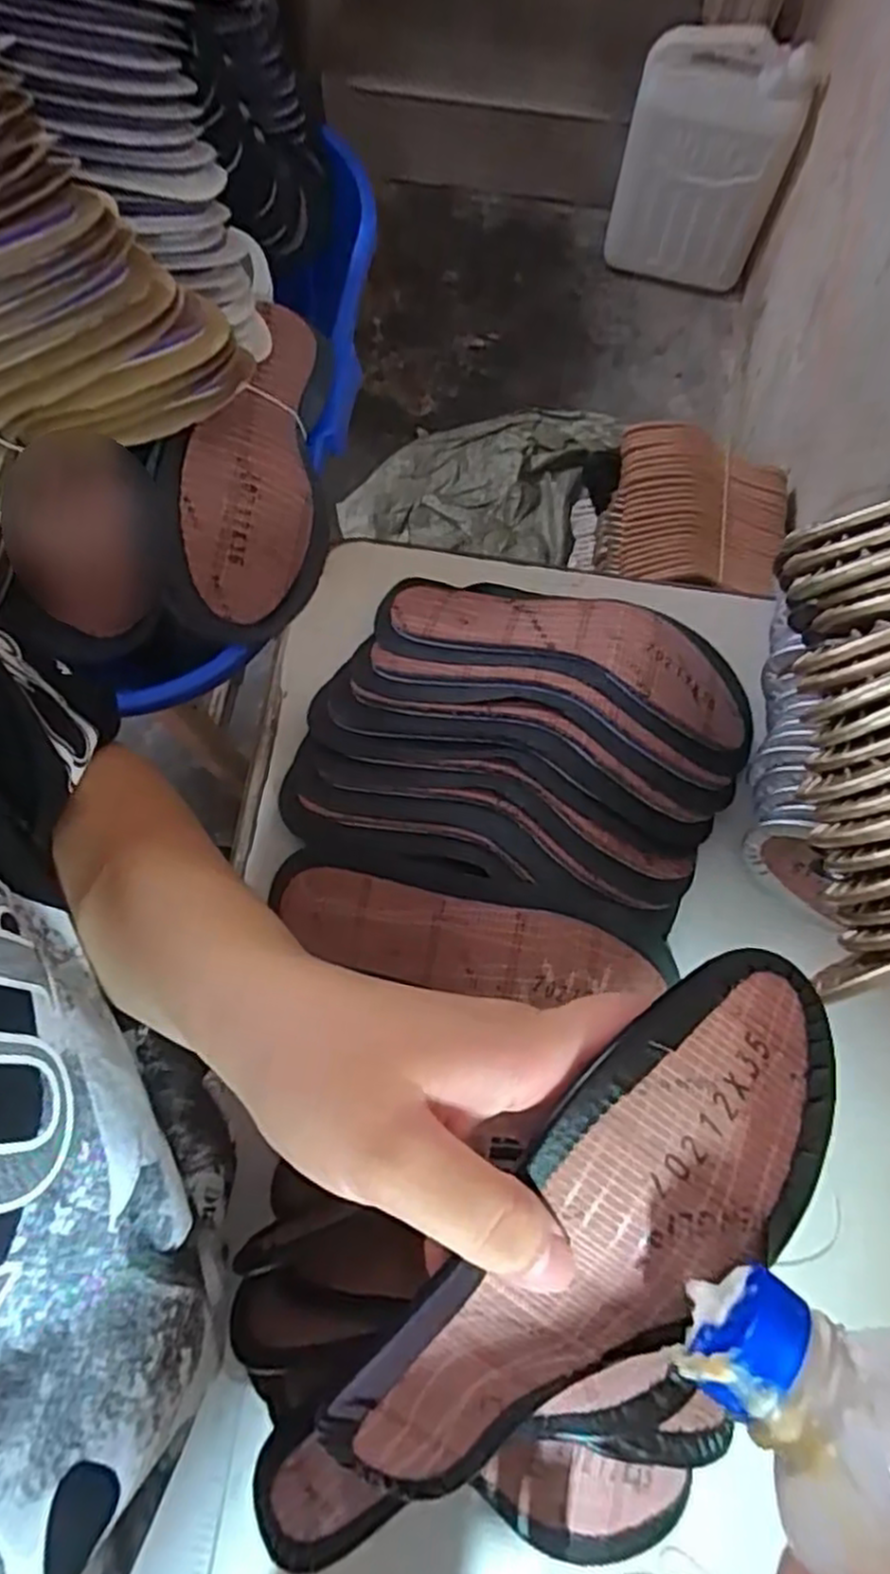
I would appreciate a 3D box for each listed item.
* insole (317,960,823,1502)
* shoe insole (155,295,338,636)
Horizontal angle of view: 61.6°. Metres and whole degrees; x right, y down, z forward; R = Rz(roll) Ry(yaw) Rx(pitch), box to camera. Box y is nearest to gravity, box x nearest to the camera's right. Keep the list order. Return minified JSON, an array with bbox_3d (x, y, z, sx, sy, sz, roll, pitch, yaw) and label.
[{"bbox_3d":[0.040,0.140,0.221,0.068,0.042,0.205,39,97,7],"label":"insole"},{"bbox_3d":[-0.117,-0.210,0.468,0.096,0.058,0.232,9,77,0],"label":"shoe insole"}]

